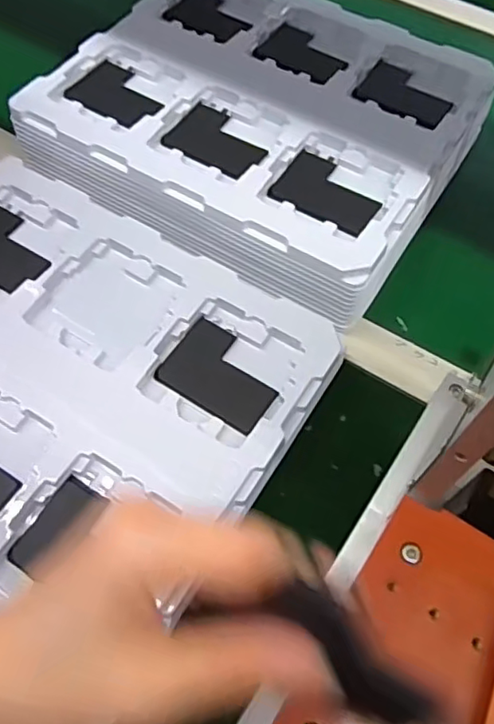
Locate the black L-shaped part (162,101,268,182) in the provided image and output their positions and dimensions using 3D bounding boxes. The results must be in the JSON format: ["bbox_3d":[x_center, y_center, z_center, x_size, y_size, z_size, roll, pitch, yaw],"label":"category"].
[{"bbox_3d":[-0.020,-0.173,0.469,0.078,0.009,0.061,30,65,14],"label":"black L-shaped part"}]

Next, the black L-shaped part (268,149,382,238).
[{"bbox_3d":[0.062,-0.127,0.444,0.078,0.012,0.063,30,65,14],"label":"black L-shaped part"}]

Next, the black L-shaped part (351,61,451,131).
[{"bbox_3d":[0.134,-0.225,0.499,0.080,0.009,0.061,34,66,16],"label":"black L-shaped part"}]

